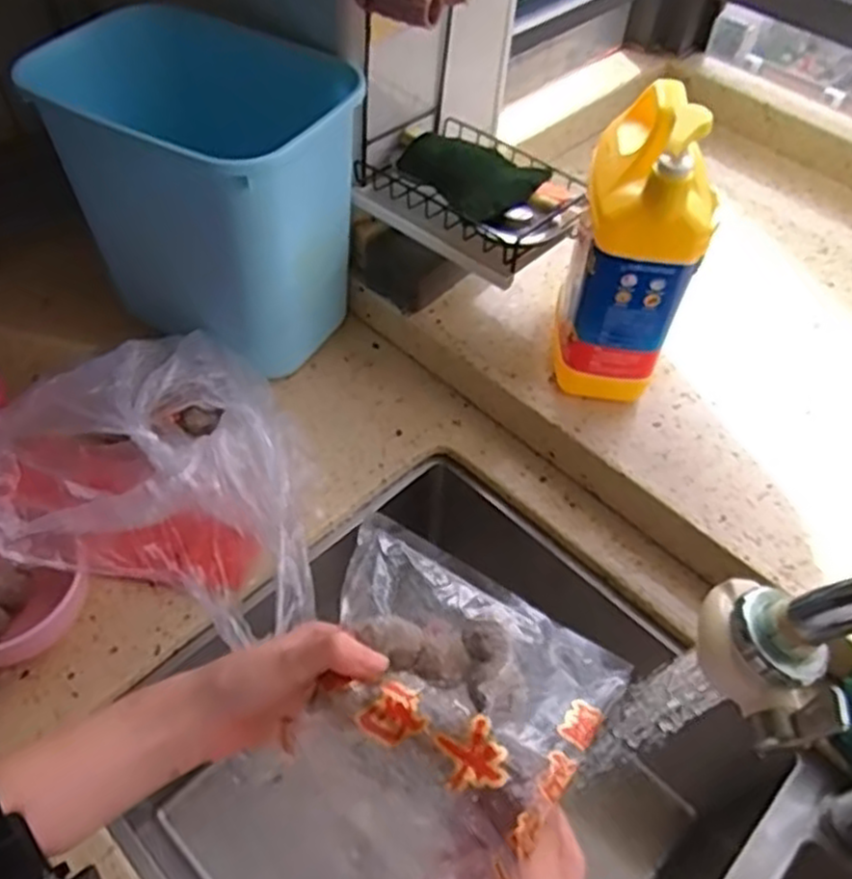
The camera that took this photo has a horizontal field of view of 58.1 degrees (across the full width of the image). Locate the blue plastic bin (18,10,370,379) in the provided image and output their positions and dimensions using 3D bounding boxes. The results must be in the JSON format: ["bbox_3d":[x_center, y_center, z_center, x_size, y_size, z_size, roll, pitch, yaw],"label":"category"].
[{"bbox_3d":[-0.202,-0.230,0.739,0.259,0.261,0.188,21,53,12],"label":"blue plastic bin"}]

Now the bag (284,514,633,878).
[{"bbox_3d":[0.004,0.128,0.384,0.151,0.041,0.133,27,55,17],"label":"bag"}]

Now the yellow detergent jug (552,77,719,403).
[{"bbox_3d":[0.180,-0.167,0.663,0.086,0.283,0.132,10,52,4],"label":"yellow detergent jug"}]

